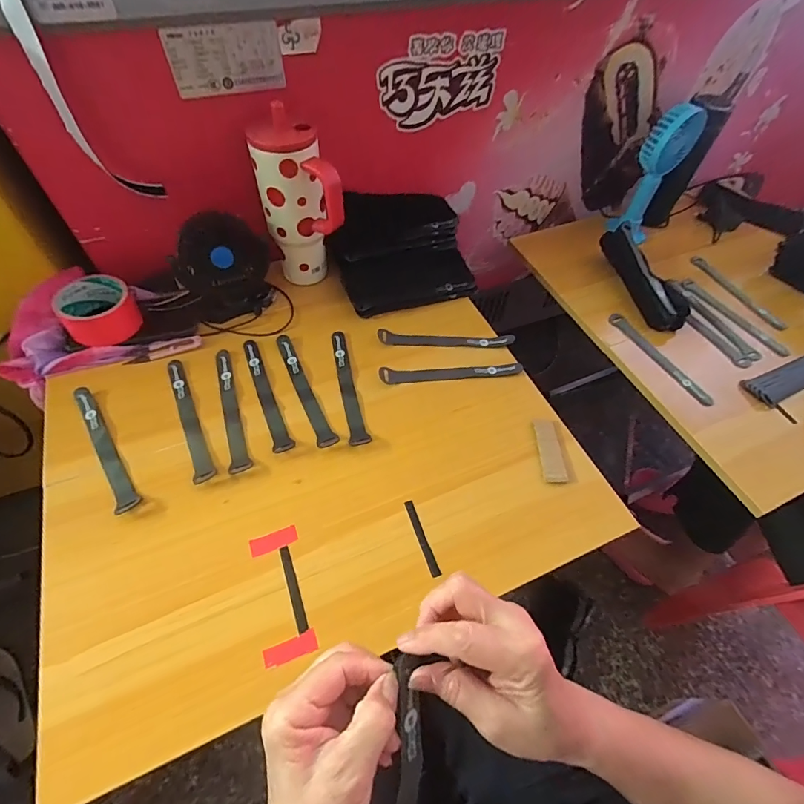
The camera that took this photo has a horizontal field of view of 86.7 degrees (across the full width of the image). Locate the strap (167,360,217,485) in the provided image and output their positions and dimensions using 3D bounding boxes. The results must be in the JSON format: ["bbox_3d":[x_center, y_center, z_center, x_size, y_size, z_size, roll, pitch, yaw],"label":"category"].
[{"bbox_3d":[-0.262,0.017,0.526,0.023,0.004,0.188,-20,59,-16],"label":"strap"}]

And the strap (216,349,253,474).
[{"bbox_3d":[-0.215,0.006,0.534,0.024,0.004,0.185,-16,57,-15],"label":"strap"}]

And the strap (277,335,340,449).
[{"bbox_3d":[-0.126,-0.021,0.554,0.024,0.011,0.187,-20,59,-15],"label":"strap"}]

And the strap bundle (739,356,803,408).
[{"bbox_3d":[0.598,-0.041,0.640,0.181,0.018,0.048,-18,58,-14],"label":"strap bundle"}]

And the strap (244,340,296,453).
[{"bbox_3d":[-0.174,-0.013,0.550,0.023,0.004,0.182,-17,58,-16],"label":"strap"}]

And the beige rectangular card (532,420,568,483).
[{"bbox_3d":[0.181,0.058,0.520,0.027,0.008,0.081,0,56,-2],"label":"beige rectangular card"}]

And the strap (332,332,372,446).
[{"bbox_3d":[-0.070,-0.024,0.563,0.025,0.004,0.186,-10,55,-7],"label":"strap"}]

